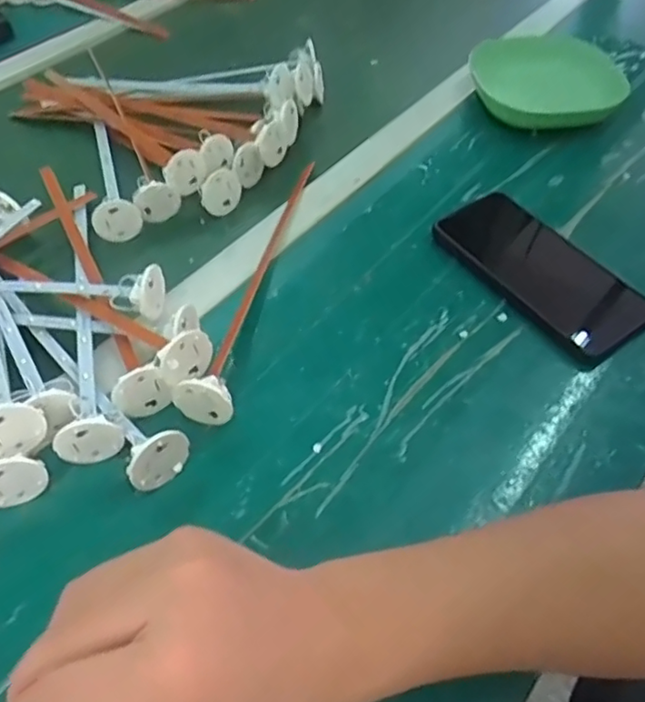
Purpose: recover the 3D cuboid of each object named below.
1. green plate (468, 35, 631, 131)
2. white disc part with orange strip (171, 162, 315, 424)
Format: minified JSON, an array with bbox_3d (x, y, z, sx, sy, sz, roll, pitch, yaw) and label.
[{"bbox_3d":[0.215,-0.274,0.608,0.129,0.033,0.135,-1,51,1],"label":"green plate"},{"bbox_3d":[-0.051,-0.068,0.456,0.036,0.034,0.270,6,52,7],"label":"white disc part with orange strip"}]

